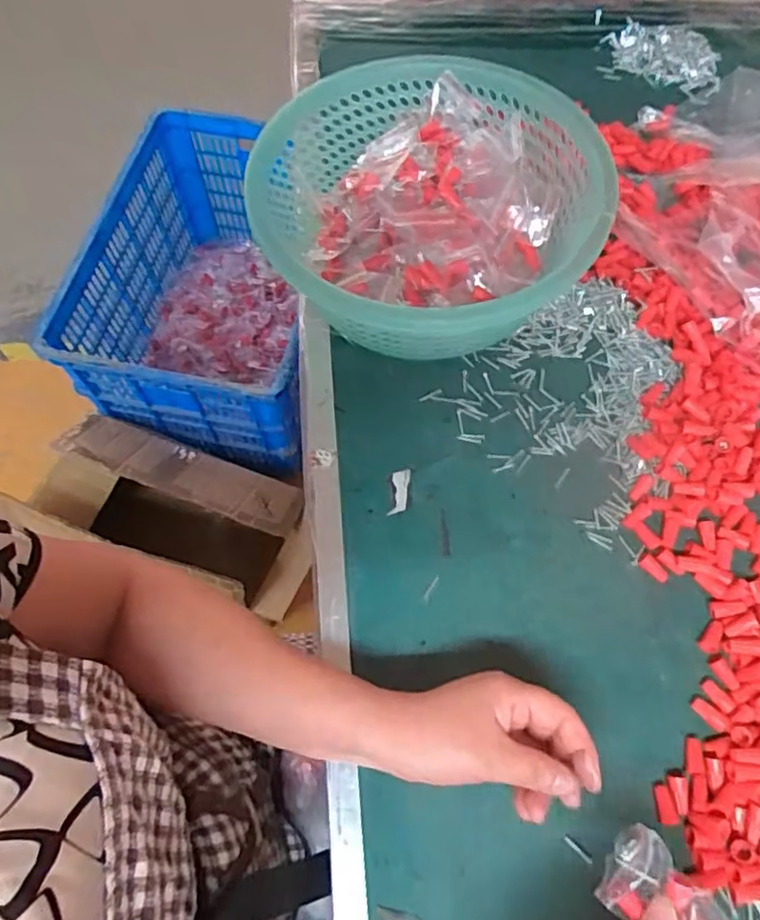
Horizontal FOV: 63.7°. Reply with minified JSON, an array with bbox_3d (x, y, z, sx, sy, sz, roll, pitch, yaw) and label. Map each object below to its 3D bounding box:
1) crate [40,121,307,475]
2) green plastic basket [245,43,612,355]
[{"bbox_3d":[-0.324,-0.343,1.259,0.407,0.322,0.625,10,66,4],"label":"crate"},{"bbox_3d":[0.038,-0.192,0.504,0.244,0.117,0.266,-6,66,-4],"label":"green plastic basket"}]

